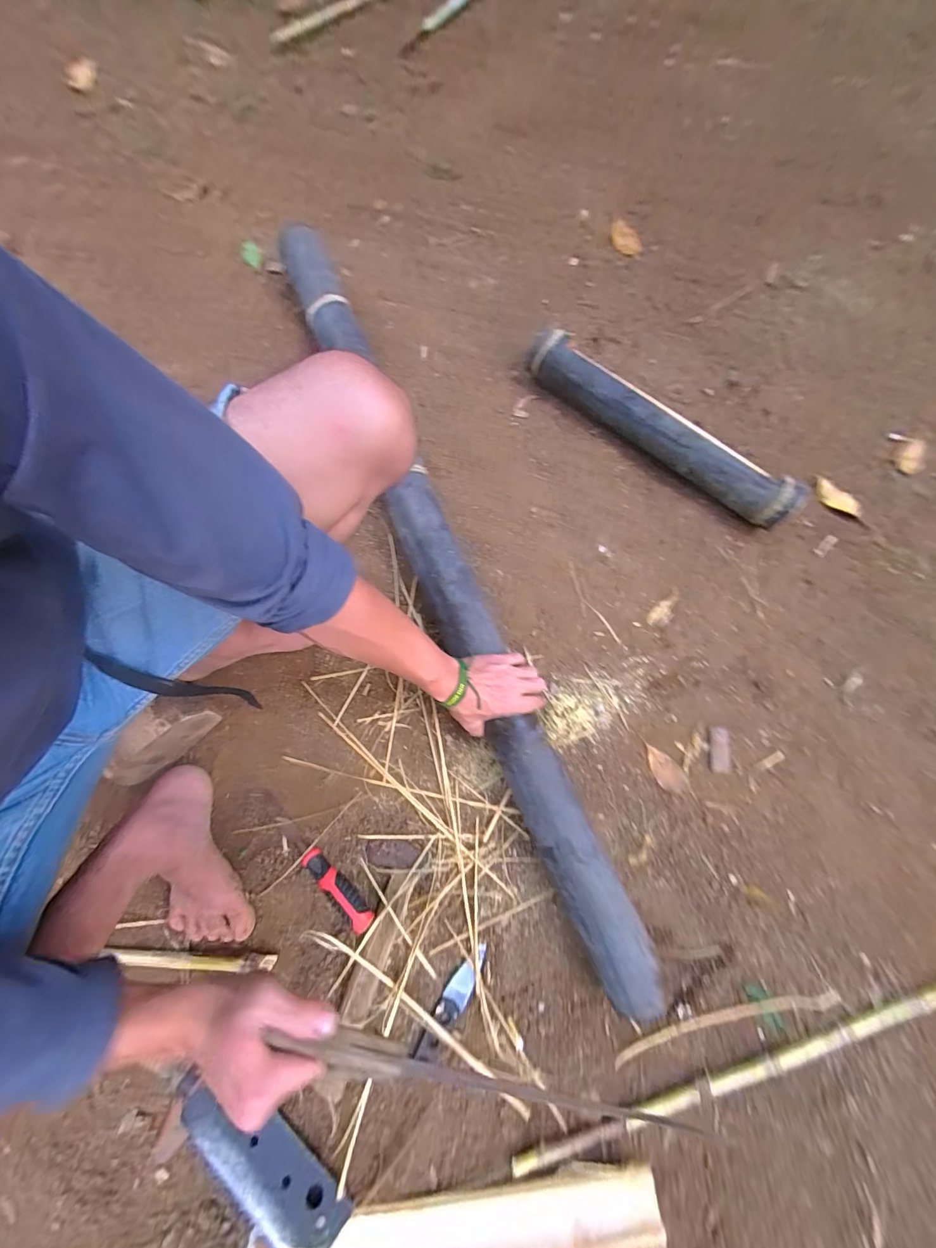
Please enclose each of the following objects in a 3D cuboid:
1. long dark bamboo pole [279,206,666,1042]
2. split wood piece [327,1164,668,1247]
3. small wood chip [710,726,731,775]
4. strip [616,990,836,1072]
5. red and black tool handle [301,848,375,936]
[{"bbox_3d":[-0.049,-0.106,0.604,0.082,0.064,1.244,-23,78,-6],"label":"long dark bamboo pole"},{"bbox_3d":[0.013,0.652,0.436,0.381,0.040,0.058,-7,77,-2],"label":"split wood piece"},{"bbox_3d":[0.387,0.193,0.617,0.030,0.004,0.066,4,77,1],"label":"small wood chip"},{"bbox_3d":[0.329,0.512,0.517,0.296,0.021,0.018,-12,78,-3],"label":"strip"},{"bbox_3d":[-0.176,0.355,0.538,0.120,0.030,0.032,38,80,8],"label":"red and black tool handle"}]

